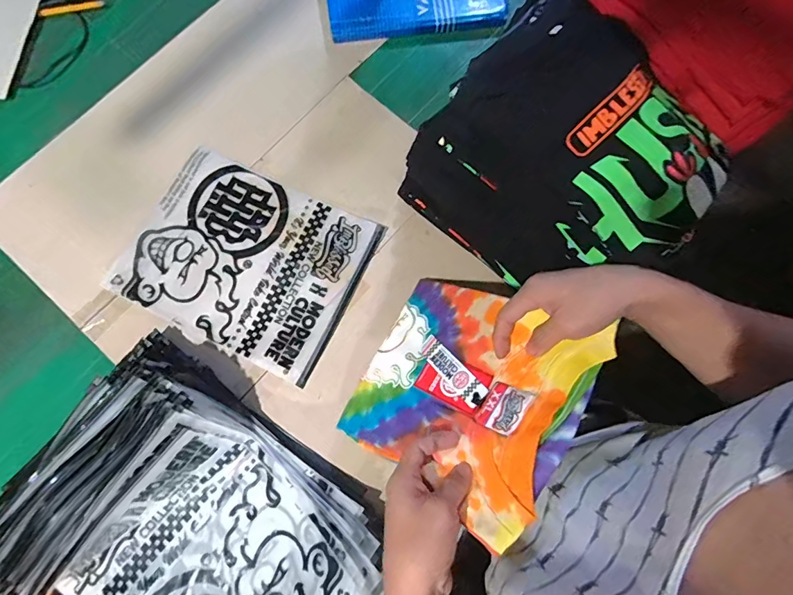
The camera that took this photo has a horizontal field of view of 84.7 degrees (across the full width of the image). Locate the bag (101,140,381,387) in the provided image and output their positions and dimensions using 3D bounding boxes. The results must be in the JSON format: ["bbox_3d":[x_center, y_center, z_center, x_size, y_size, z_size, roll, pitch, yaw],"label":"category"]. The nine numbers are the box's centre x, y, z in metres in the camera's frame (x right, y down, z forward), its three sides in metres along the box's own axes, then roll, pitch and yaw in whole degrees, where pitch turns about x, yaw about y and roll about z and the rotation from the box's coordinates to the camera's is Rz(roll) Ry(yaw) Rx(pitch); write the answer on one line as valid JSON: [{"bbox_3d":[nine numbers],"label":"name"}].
[{"bbox_3d":[-0.207,-0.056,0.606,0.307,0.007,0.241,26,78,5],"label":"bag"}]

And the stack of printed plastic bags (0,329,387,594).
[{"bbox_3d":[-0.237,0.272,0.474,0.391,0.115,0.291,37,79,7],"label":"stack of printed plastic bags"}]

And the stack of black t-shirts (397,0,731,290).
[{"bbox_3d":[0.195,-0.156,0.504,0.283,0.198,0.238,41,80,8],"label":"stack of black t-shirts"}]

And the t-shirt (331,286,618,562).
[{"bbox_3d":[0.061,0.087,0.463,0.258,0.044,0.218,18,67,48],"label":"t-shirt"}]

